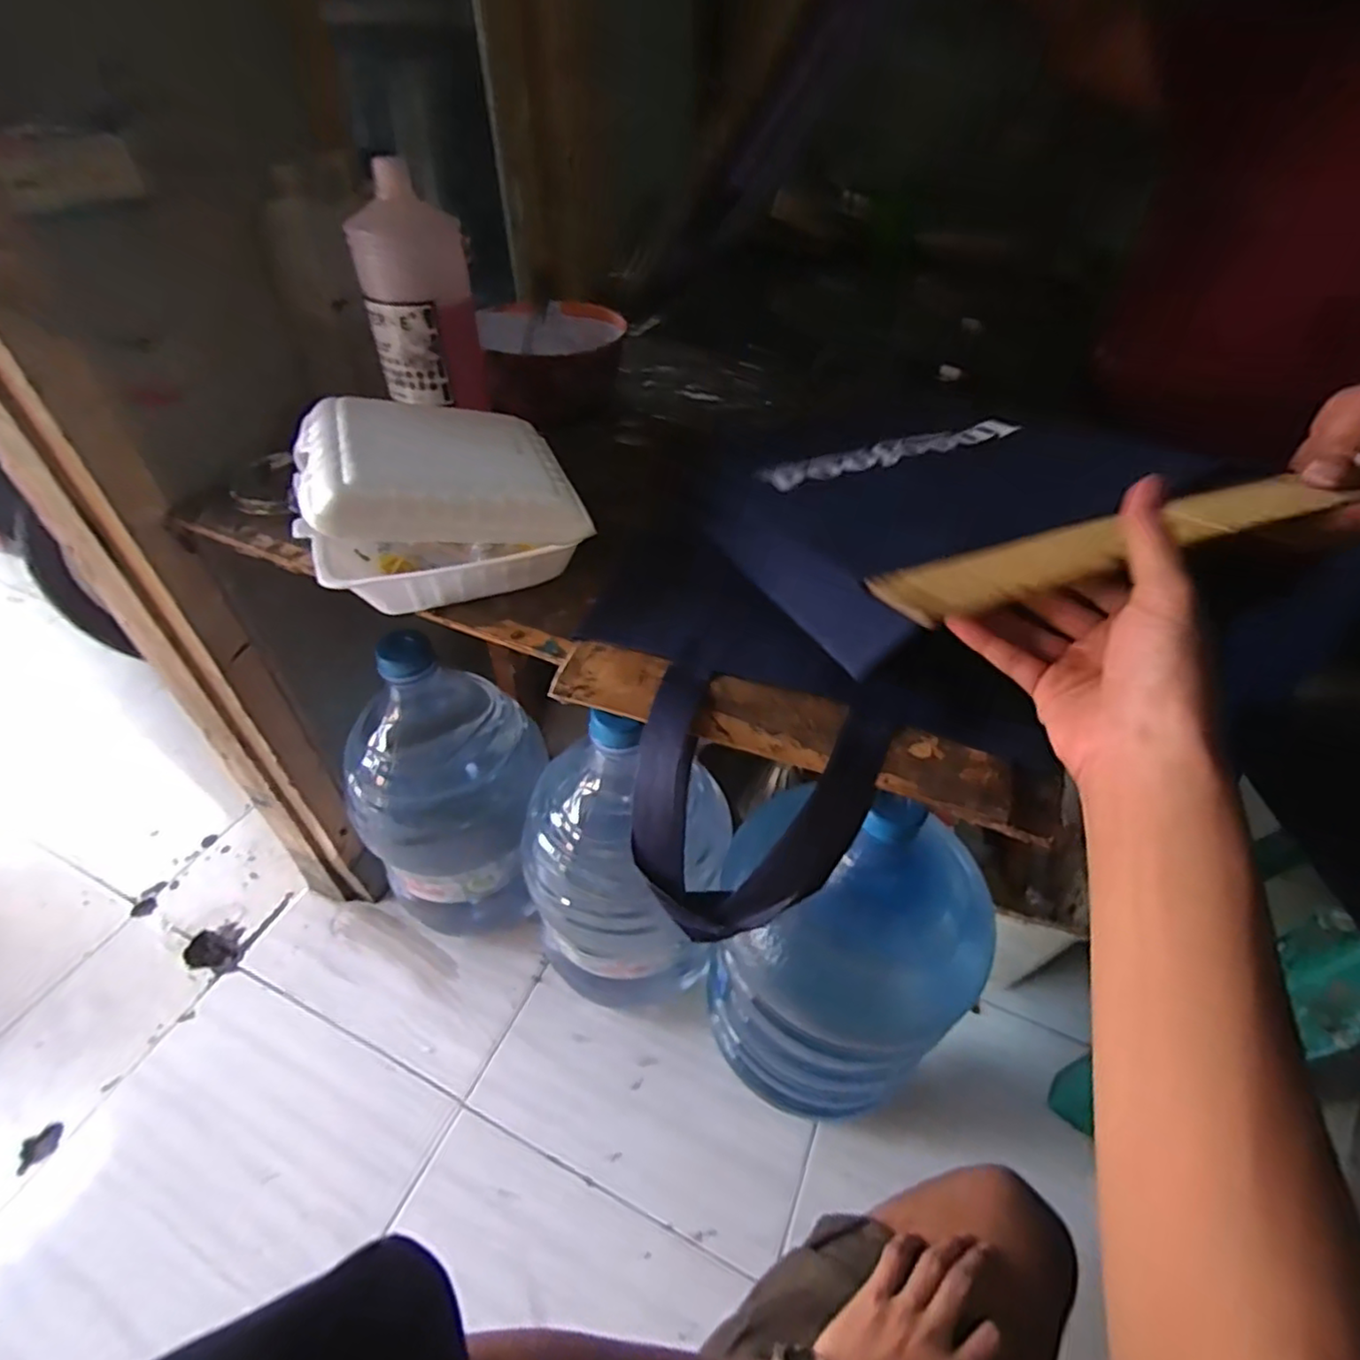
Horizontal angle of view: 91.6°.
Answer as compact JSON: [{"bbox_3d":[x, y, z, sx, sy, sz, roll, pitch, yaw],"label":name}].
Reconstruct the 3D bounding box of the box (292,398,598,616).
[{"bbox_3d":[-0.171,-0.129,0.479,0.183,0.099,0.155,-15,47,-16],"label":"box"}]

